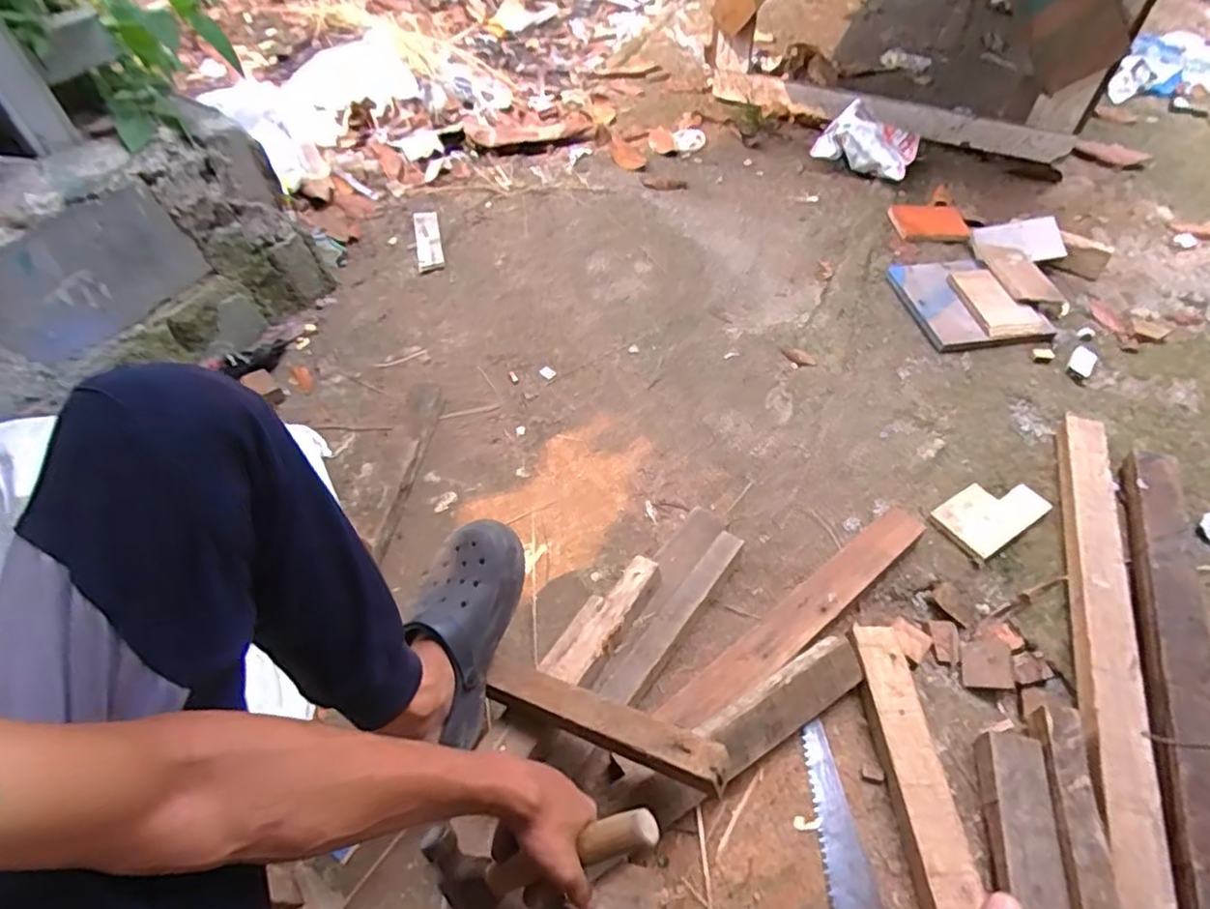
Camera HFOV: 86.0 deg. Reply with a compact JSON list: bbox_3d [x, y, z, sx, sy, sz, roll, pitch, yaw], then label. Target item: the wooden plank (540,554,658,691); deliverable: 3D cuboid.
[{"bbox_3d":[0.001,0.218,0.865,0.062,0.034,0.203,28,58,21],"label":"wooden plank"}]

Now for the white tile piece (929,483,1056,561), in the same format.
[{"bbox_3d":[0.623,0.092,1.045,0.174,0.016,0.101,-27,56,-18],"label":"white tile piece"}]

